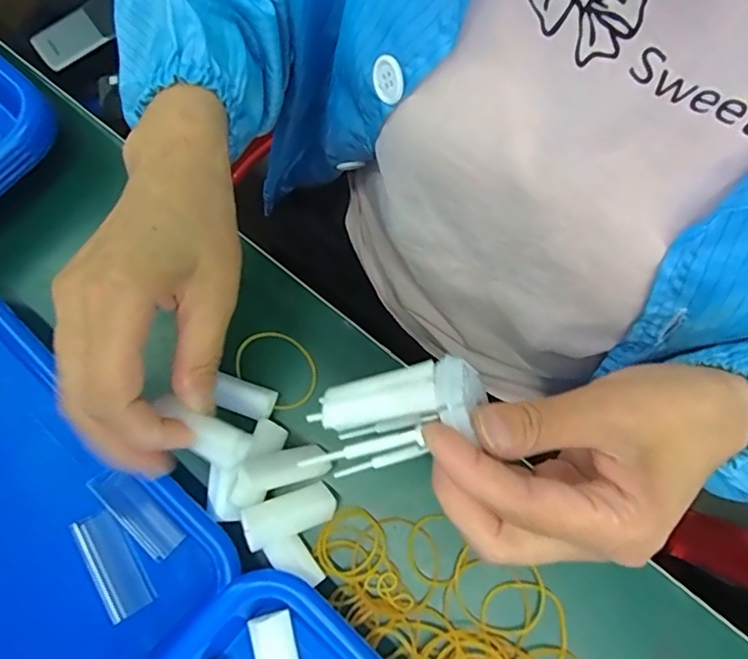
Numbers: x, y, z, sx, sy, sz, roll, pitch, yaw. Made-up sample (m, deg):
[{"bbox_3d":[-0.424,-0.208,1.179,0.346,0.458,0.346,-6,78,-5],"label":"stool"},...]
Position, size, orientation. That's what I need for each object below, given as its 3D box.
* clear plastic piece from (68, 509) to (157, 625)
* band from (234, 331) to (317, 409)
[{"bbox_3d":[-0.135,0.120,0.282,0.021,0.010,0.053,-30,78,-5],"label":"clear plastic piece"},{"bbox_3d":[-0.054,0.022,0.309,0.049,0.004,0.036,40,79,6],"label":"band"}]

